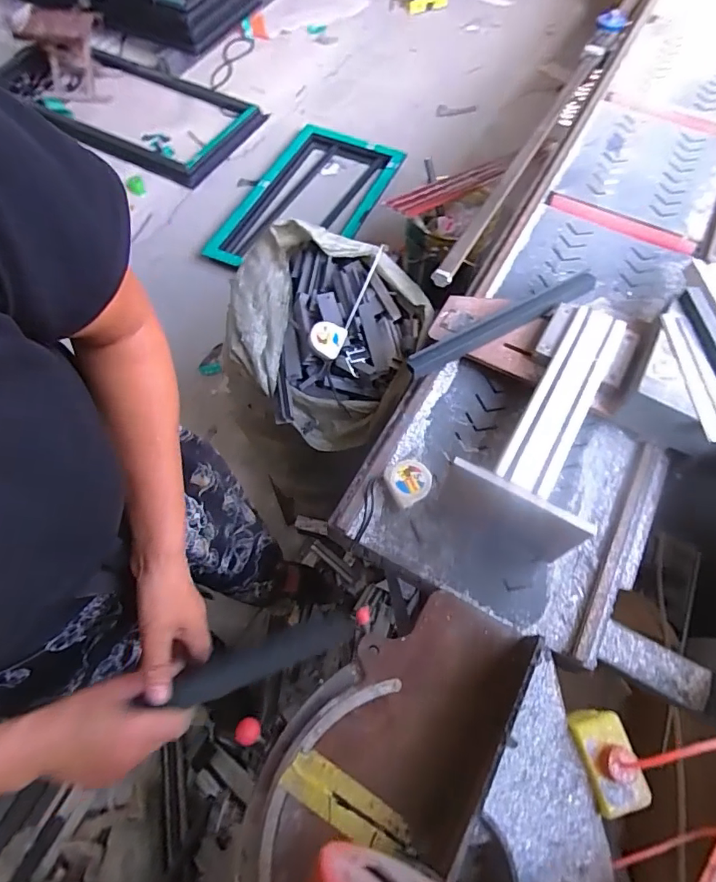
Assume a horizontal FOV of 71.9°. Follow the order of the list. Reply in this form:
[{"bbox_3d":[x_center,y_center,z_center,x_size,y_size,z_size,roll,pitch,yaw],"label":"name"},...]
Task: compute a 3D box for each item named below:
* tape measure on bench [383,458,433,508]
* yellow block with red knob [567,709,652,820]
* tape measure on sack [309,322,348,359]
[{"bbox_3d":[0.077,0.064,0.760,0.067,0.038,0.070,-28,67,-14],"label":"tape measure on bench"},{"bbox_3d":[0.305,0.390,0.604,0.065,0.053,0.107,-9,64,-5],"label":"yellow block with red knob"},{"bbox_3d":[-0.060,-0.198,0.955,0.065,0.024,0.070,33,79,-8],"label":"tape measure on sack"}]

